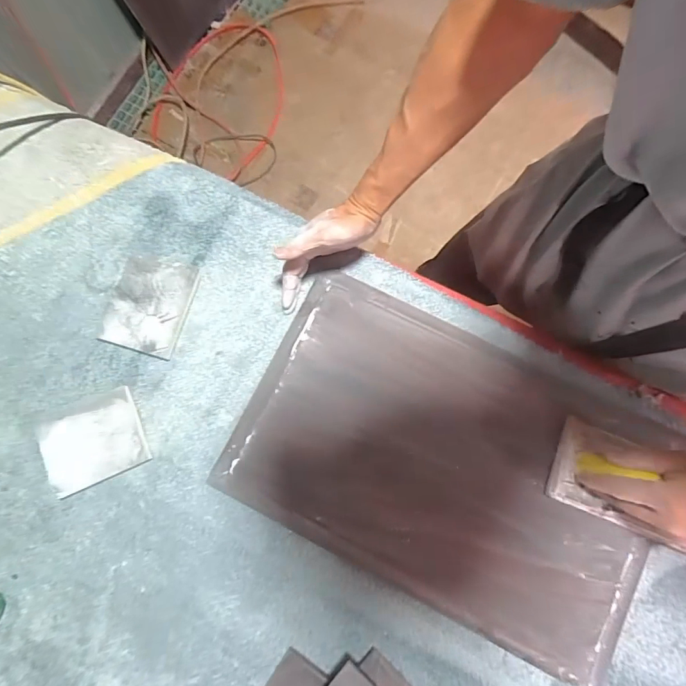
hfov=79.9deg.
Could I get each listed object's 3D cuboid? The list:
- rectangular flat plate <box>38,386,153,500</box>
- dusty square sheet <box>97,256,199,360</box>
[{"bbox_3d":[-0.308,0.122,0.509,0.119,0.015,0.098,-23,79,-3],"label":"rectangular flat plate"},{"bbox_3d":[-0.253,-0.052,0.537,0.100,0.015,0.125,15,80,4],"label":"dusty square sheet"}]

